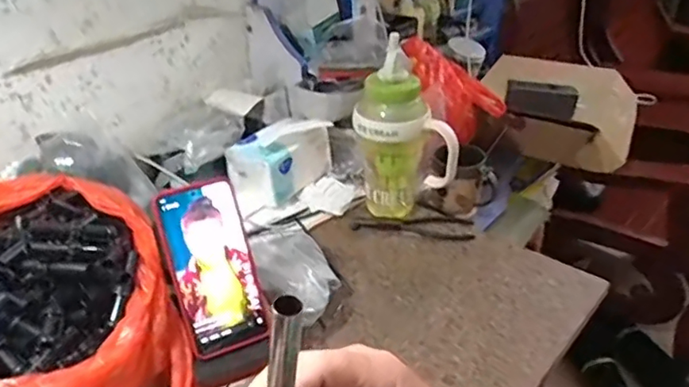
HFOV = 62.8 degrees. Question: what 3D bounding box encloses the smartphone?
[{"bbox_3d":[-0.127,0.072,0.546,0.079,0.163,0.011,-17,5,-24],"label":"smartphone"}]

